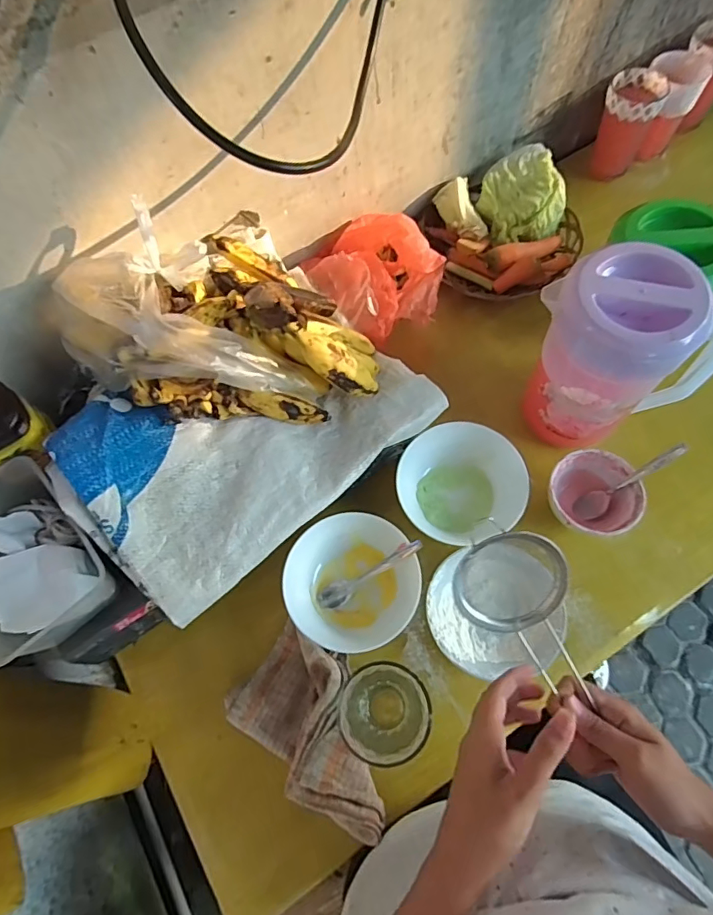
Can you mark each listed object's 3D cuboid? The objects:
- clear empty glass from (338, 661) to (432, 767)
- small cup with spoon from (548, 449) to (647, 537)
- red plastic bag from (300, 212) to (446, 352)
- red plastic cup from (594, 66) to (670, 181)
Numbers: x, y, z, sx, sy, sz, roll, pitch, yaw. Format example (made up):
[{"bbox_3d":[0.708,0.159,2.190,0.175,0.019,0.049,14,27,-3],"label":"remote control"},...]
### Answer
[{"bbox_3d":[0.022,0.239,0.484,0.071,0.118,0.072,-1,68,3],"label":"clear empty glass"},{"bbox_3d":[0.264,0.044,0.583,0.098,0.060,0.086,6,69,6],"label":"small cup with spoon"},{"bbox_3d":[0.016,-0.239,0.643,0.146,0.091,0.177,-37,71,-11],"label":"red plastic bag"},{"bbox_3d":[0.396,-0.492,0.767,0.072,0.122,0.085,20,71,11],"label":"red plastic cup"}]

